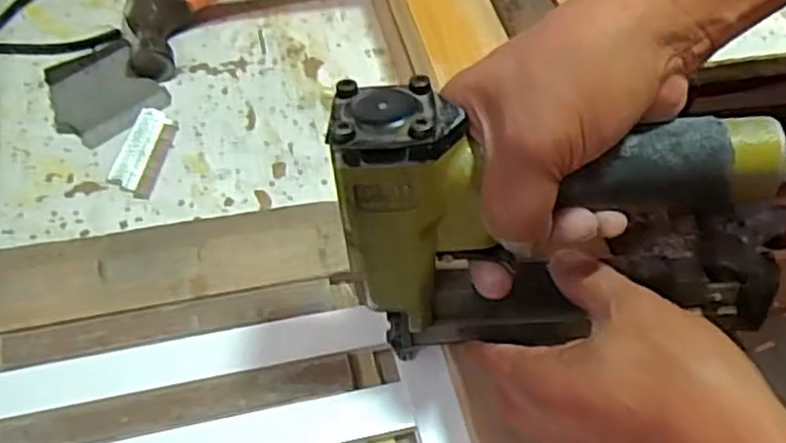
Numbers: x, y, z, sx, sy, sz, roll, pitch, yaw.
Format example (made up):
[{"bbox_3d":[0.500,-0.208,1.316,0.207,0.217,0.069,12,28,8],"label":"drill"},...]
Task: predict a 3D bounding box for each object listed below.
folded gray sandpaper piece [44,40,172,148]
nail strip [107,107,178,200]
[{"bbox_3d":[-0.209,-0.095,0.516,0.073,0.009,0.083,-36,66,-25],"label":"folded gray sandpaper piece"},{"bbox_3d":[-0.167,-0.047,0.489,0.032,0.008,0.070,10,56,2],"label":"nail strip"}]

